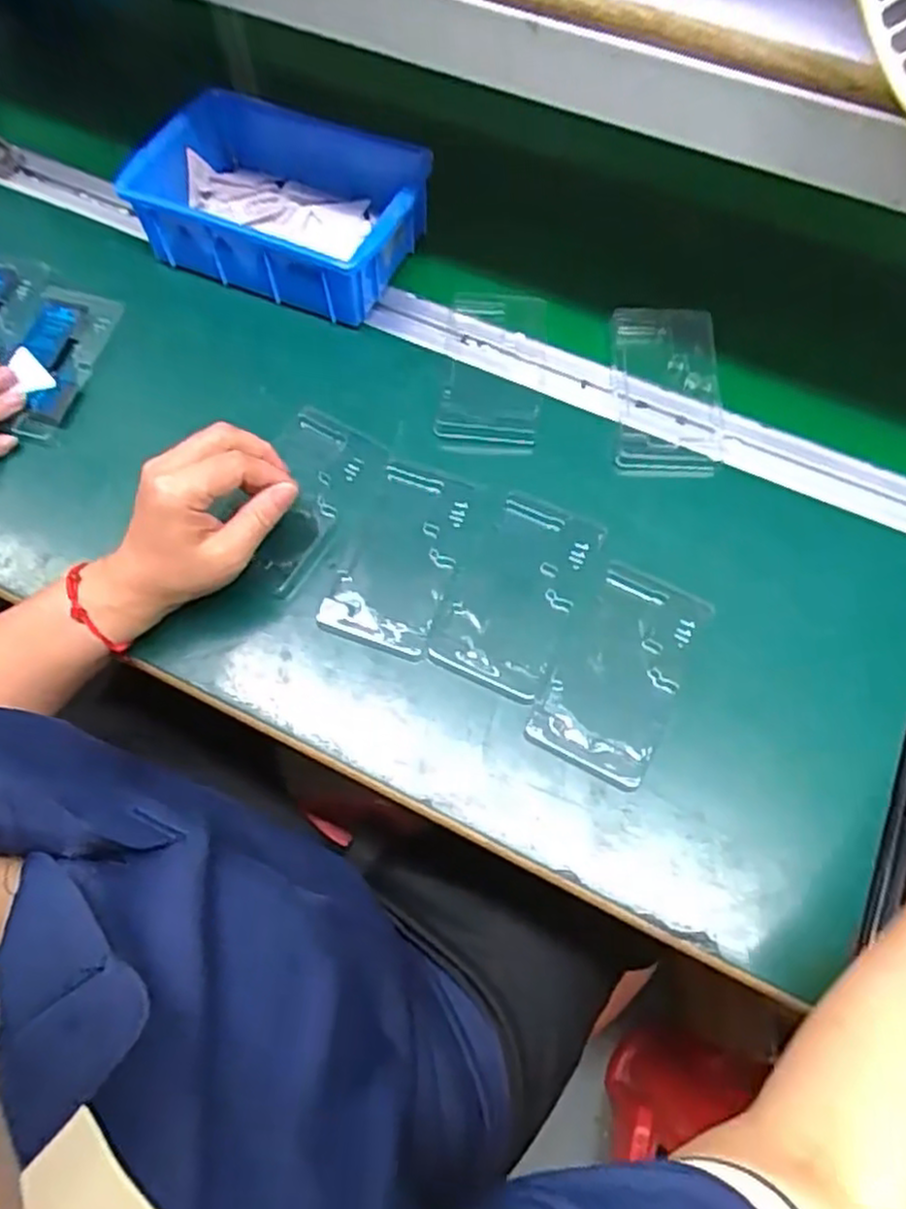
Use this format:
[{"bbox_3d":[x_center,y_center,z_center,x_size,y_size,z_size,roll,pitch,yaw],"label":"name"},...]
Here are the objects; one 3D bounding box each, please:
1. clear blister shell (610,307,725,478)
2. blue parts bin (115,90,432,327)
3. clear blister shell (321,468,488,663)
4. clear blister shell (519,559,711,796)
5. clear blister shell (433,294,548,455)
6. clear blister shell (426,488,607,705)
[{"bbox_3d":[0.154,-0.156,0.526,0.077,0.020,0.141,2,67,2],"label":"clear blister shell"},{"bbox_3d":[-0.130,-0.310,0.575,0.207,0.064,0.139,20,69,9],"label":"blue parts bin"},{"bbox_3d":[-0.033,-0.031,0.488,0.072,0.010,0.125,18,69,8],"label":"clear blister shell"},{"bbox_3d":[0.104,0.040,0.456,0.072,0.012,0.130,25,70,11],"label":"clear blister shell"},{"bbox_3d":[0.030,-0.170,0.539,0.070,0.009,0.134,7,68,4],"label":"clear blister shell"},{"bbox_3d":[0.041,-0.008,0.477,0.086,0.008,0.130,15,68,7],"label":"clear blister shell"}]

